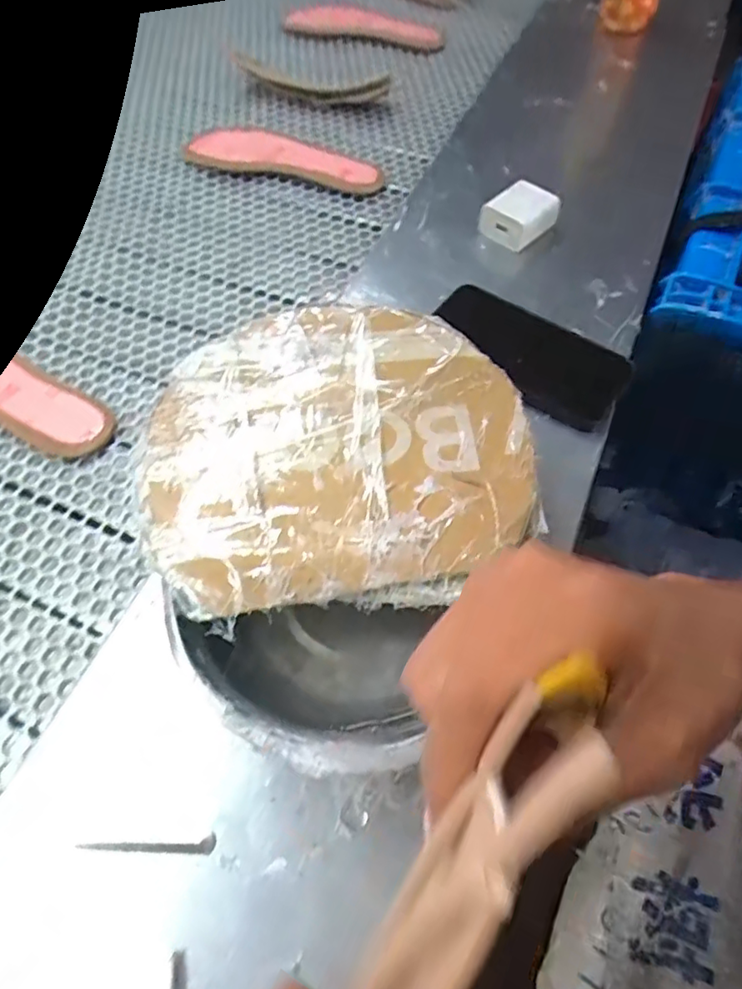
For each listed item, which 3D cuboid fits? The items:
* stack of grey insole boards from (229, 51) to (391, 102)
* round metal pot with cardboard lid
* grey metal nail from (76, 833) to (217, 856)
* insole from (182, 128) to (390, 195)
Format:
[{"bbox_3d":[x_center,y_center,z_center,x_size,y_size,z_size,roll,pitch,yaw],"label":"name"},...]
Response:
[{"bbox_3d":[-0.073,-0.489,0.708,0.197,0.034,0.036,15,60,11],"label":"stack of grey insole boards"},{"bbox_3d":[-0.030,0.003,0.373,0.219,0.094,0.252,33,65,20],"label":"round metal pot with cardboard lid"},{"bbox_3d":[-0.115,0.180,0.303,0.069,0.006,0.008,-2,58,1],"label":"grey metal nail"},{"bbox_3d":[-0.094,-0.374,0.653,0.229,0.015,0.089,12,60,10],"label":"insole"}]

